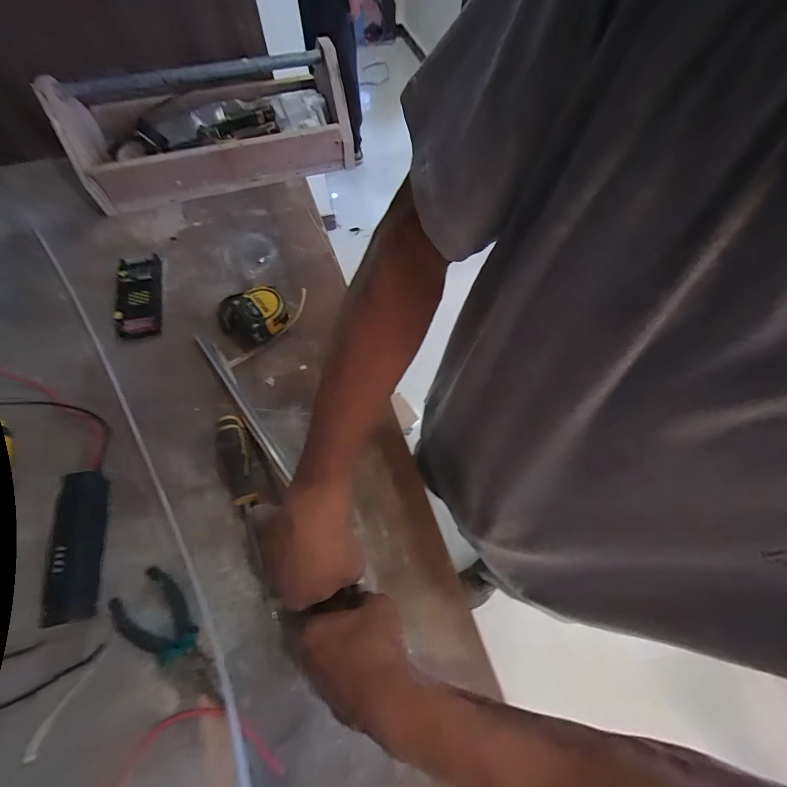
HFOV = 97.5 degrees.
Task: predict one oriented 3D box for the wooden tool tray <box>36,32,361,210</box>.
[{"bbox_3d":[-0.313,-0.484,0.612,0.445,0.152,0.202,-15,66,-8],"label":"wooden tool tray"}]

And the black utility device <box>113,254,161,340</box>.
[{"bbox_3d":[-0.376,-0.143,0.511,0.056,0.030,0.139,-12,66,-7],"label":"black utility device"}]

